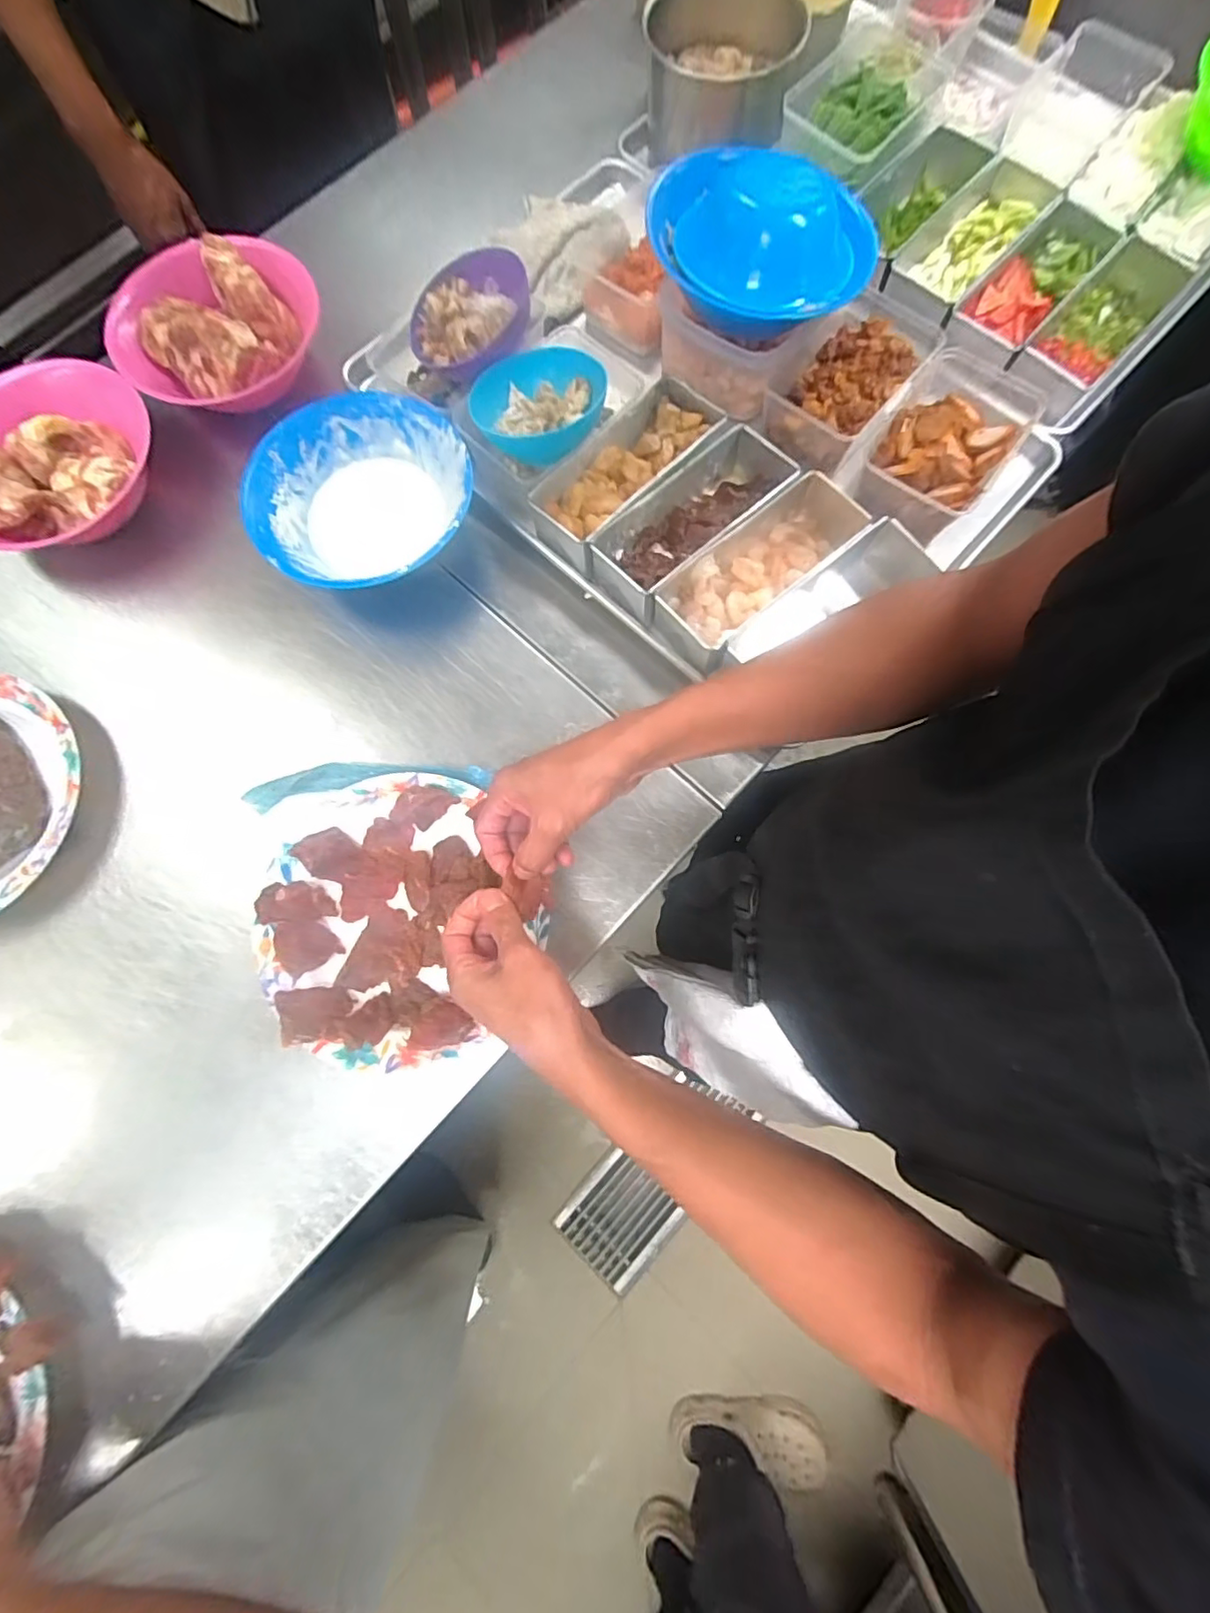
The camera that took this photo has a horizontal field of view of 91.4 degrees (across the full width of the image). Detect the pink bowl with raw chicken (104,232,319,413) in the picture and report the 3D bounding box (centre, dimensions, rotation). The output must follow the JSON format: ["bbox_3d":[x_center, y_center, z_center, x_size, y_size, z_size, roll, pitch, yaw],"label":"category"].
[{"bbox_3d":[-0.415,-0.512,0.632,0.161,0.075,0.201,20,78,5],"label":"pink bowl with raw chicken"}]

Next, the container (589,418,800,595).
[{"bbox_3d":[0.092,-0.291,0.599,0.226,0.061,0.089,-39,80,-7],"label":"container"}]

